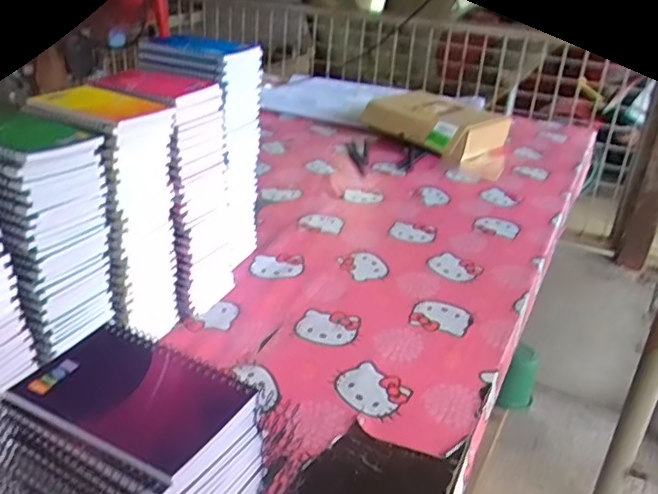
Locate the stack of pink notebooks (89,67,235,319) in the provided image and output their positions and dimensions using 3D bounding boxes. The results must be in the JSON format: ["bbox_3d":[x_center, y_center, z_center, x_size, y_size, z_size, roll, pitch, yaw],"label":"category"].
[{"bbox_3d":[-0.197,-0.062,0.753,0.133,0.282,0.114,17,30,23],"label":"stack of pink notebooks"}]

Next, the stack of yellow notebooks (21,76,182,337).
[{"bbox_3d":[-0.241,-0.023,0.677,0.121,0.282,0.103,16,30,22],"label":"stack of yellow notebooks"}]

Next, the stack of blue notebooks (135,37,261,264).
[{"bbox_3d":[-0.164,-0.129,0.823,0.135,0.278,0.102,16,29,22],"label":"stack of blue notebooks"}]

